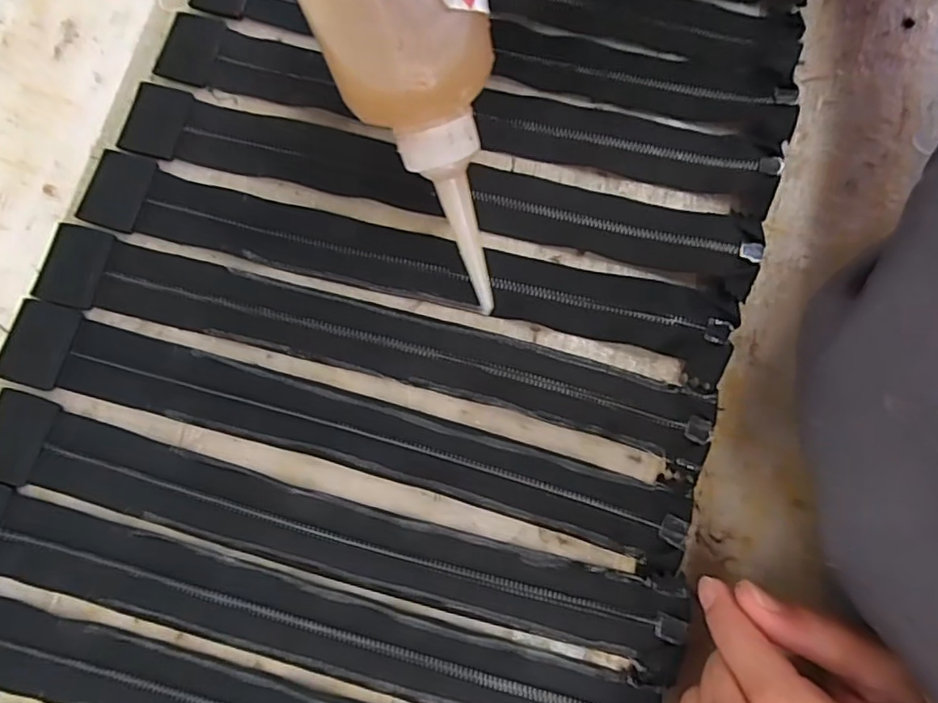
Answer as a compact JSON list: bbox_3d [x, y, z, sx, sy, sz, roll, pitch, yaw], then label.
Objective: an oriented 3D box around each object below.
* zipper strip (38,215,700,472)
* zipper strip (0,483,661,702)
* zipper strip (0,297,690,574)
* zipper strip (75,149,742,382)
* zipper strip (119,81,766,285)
[{"bbox_3d":[-0.041,-0.006,0.261,0.289,0.009,0.035,14,78,2],"label":"zipper strip"},{"bbox_3d":[-0.072,0.107,0.237,0.288,0.009,0.033,16,78,3],"label":"zipper strip"},{"bbox_3d":[-0.053,0.032,0.254,0.288,0.009,0.033,16,78,3],"label":"zipper strip"},{"bbox_3d":[-0.030,-0.041,0.267,0.290,0.008,0.035,14,78,2],"label":"zipper strip"},{"bbox_3d":[-0.016,-0.079,0.276,0.290,0.011,0.036,13,78,2],"label":"zipper strip"}]

